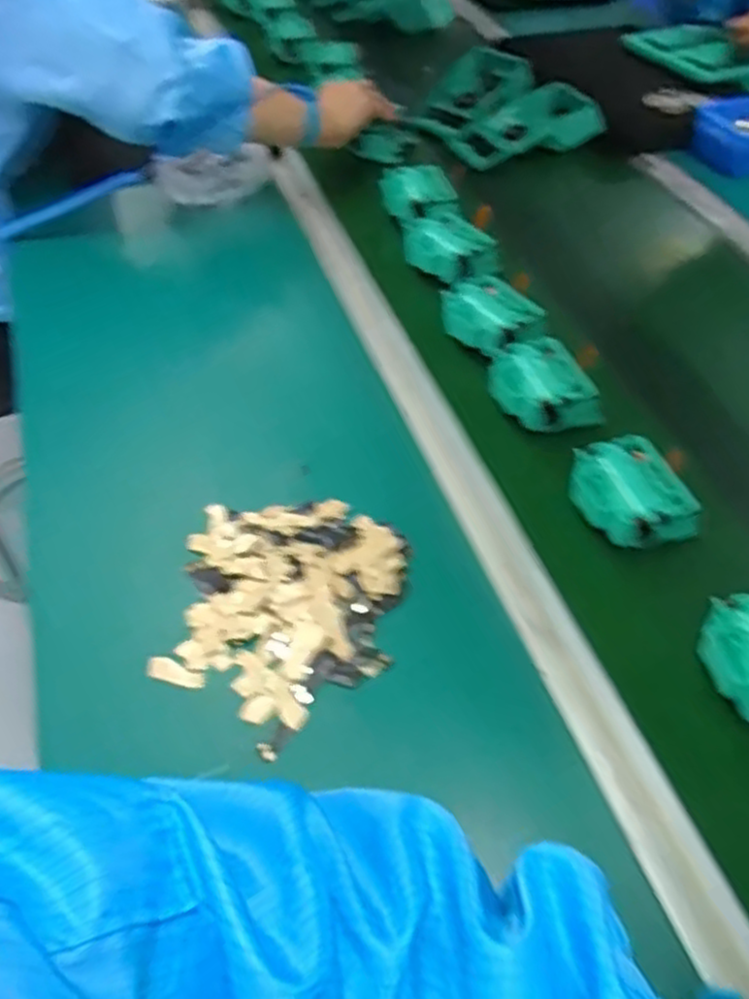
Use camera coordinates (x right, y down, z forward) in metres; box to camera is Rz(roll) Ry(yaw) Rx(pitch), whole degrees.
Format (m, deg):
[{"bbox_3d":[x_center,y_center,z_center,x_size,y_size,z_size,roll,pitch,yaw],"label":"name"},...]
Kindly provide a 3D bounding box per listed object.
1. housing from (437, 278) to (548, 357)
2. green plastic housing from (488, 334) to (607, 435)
[{"bbox_3d":[0.098,-0.167,0.668,0.068,0.024,0.082,-33,56,-24],"label":"housing"},{"bbox_3d":[0.142,-0.094,0.609,0.102,0.043,0.083,-11,50,-8],"label":"green plastic housing"}]

